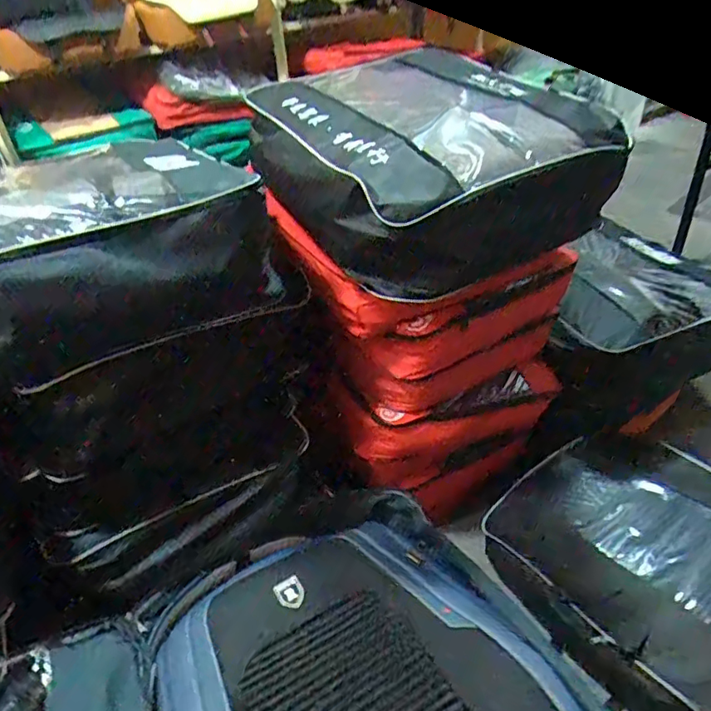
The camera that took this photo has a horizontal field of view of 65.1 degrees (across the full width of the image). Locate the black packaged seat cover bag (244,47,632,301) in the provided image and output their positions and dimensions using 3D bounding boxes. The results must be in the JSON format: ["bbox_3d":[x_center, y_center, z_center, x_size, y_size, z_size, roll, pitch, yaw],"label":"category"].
[{"bbox_3d":[0.091,-0.364,1.120,0.445,0.238,0.570,-20,40,-18],"label":"black packaged seat cover bag"}]

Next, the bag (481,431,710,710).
[{"bbox_3d":[0.707,0.482,1.225,0.570,0.186,0.694,-24,41,-22],"label":"bag"}]

